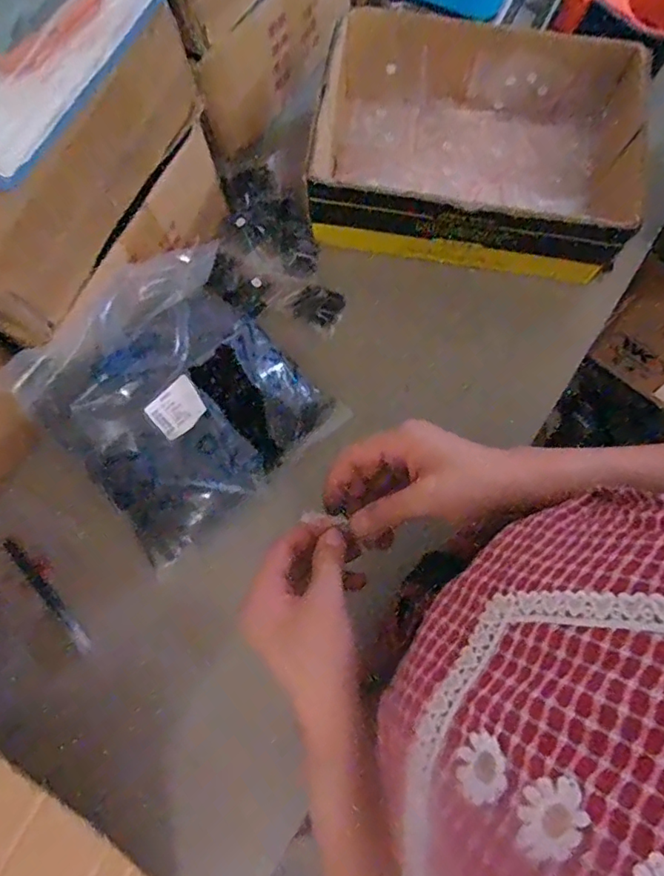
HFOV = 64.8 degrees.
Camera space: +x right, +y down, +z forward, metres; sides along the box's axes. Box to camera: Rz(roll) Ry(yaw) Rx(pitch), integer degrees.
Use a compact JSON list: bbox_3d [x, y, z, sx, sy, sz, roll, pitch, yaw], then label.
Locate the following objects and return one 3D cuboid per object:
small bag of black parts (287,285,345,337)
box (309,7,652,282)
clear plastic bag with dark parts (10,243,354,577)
[{"bbox_3d":[-0.015,-0.137,0.539,0.053,0.019,0.040,27,79,6],"label":"small bag of black parts"},{"bbox_3d":[0.154,-0.295,0.533,0.320,0.086,0.223,9,77,3],"label":"box"},{"bbox_3d":[-0.133,-0.033,0.467,0.219,0.055,0.218,-40,103,-11],"label":"clear plastic bag with dark parts"}]

